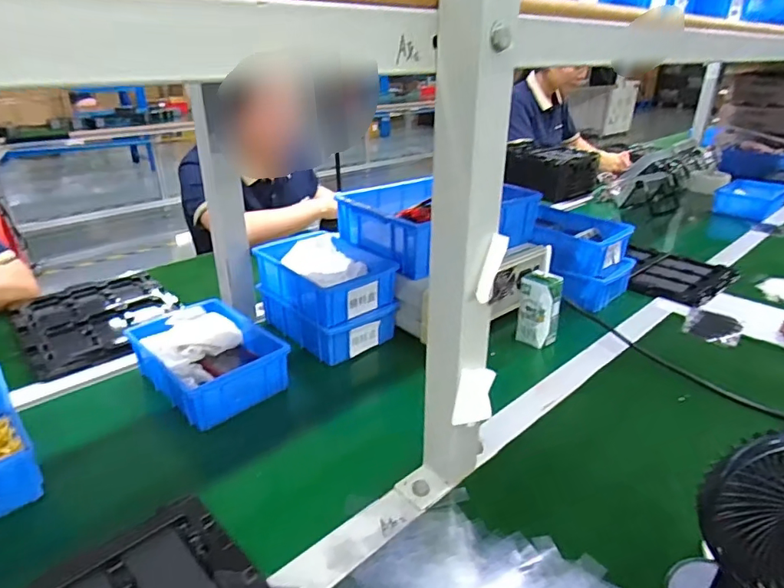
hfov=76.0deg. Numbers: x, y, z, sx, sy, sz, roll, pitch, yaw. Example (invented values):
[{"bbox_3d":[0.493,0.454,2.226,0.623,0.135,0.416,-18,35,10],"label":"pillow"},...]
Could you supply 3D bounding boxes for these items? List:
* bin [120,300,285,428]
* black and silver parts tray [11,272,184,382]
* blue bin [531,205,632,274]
[{"bbox_3d":[-0.244,0.083,0.668,0.138,0.057,0.201,-23,35,-39],"label":"bin"},{"bbox_3d":[-0.464,0.032,0.801,0.217,0.013,0.287,-21,34,-37],"label":"black and silver parts tray"},{"bbox_3d":[0.315,-0.094,0.896,0.178,0.061,0.132,19,31,32],"label":"blue bin"}]

